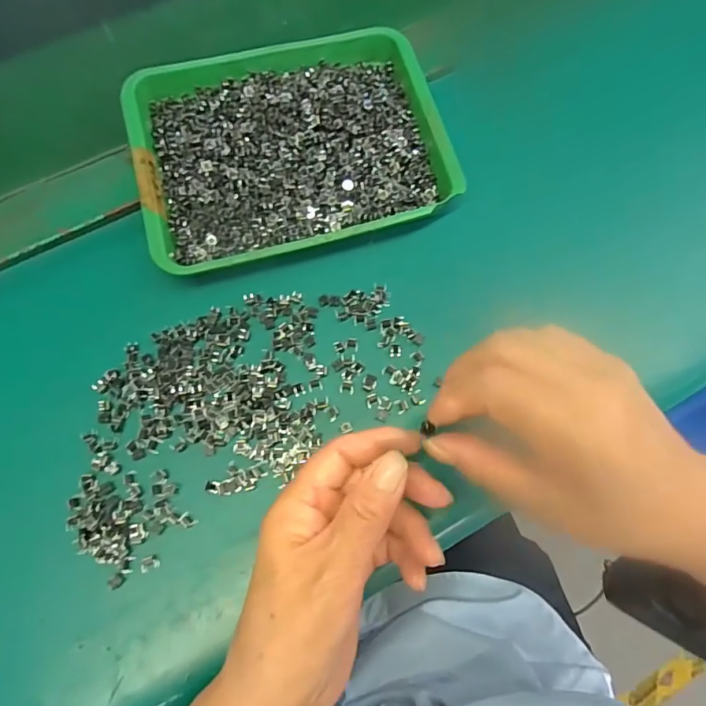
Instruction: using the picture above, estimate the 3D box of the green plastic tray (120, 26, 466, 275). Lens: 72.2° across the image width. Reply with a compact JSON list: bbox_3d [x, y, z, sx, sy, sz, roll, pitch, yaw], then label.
[{"bbox_3d":[-0.046,-0.154,0.354,0.212,0.036,0.181,-15,71,-5],"label":"green plastic tray"}]

